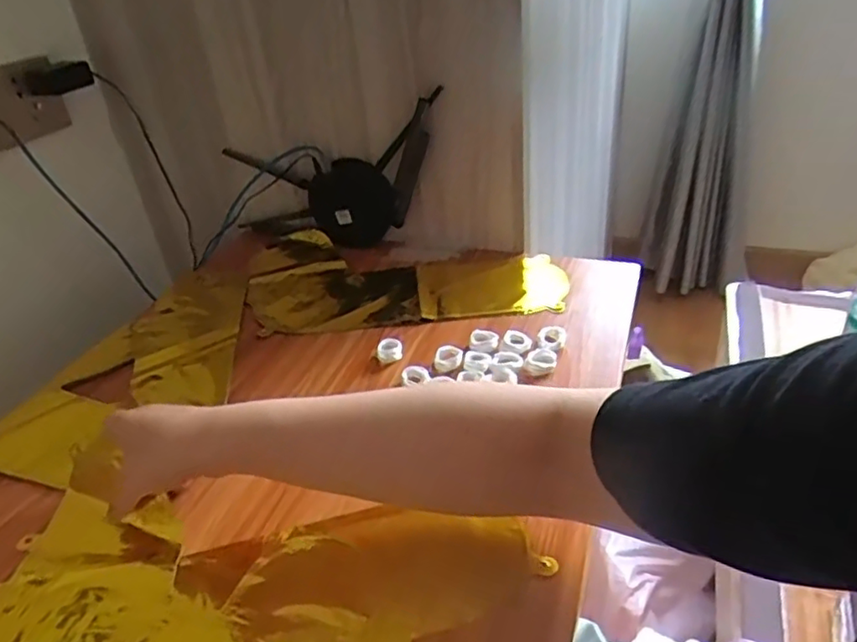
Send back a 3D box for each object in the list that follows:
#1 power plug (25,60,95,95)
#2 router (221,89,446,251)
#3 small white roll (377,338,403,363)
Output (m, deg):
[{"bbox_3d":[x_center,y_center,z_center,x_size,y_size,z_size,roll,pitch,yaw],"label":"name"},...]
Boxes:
[{"bbox_3d":[-0.470,-0.309,0.816,0.080,0.035,0.020,-27,38,-29],"label":"power plug"},{"bbox_3d":[-0.130,-0.188,0.836,0.309,0.172,0.036,4,34,16],"label":"router"},{"bbox_3d":[-0.039,0.029,0.651,0.026,0.019,0.017,-8,33,-3],"label":"small white roll"}]

